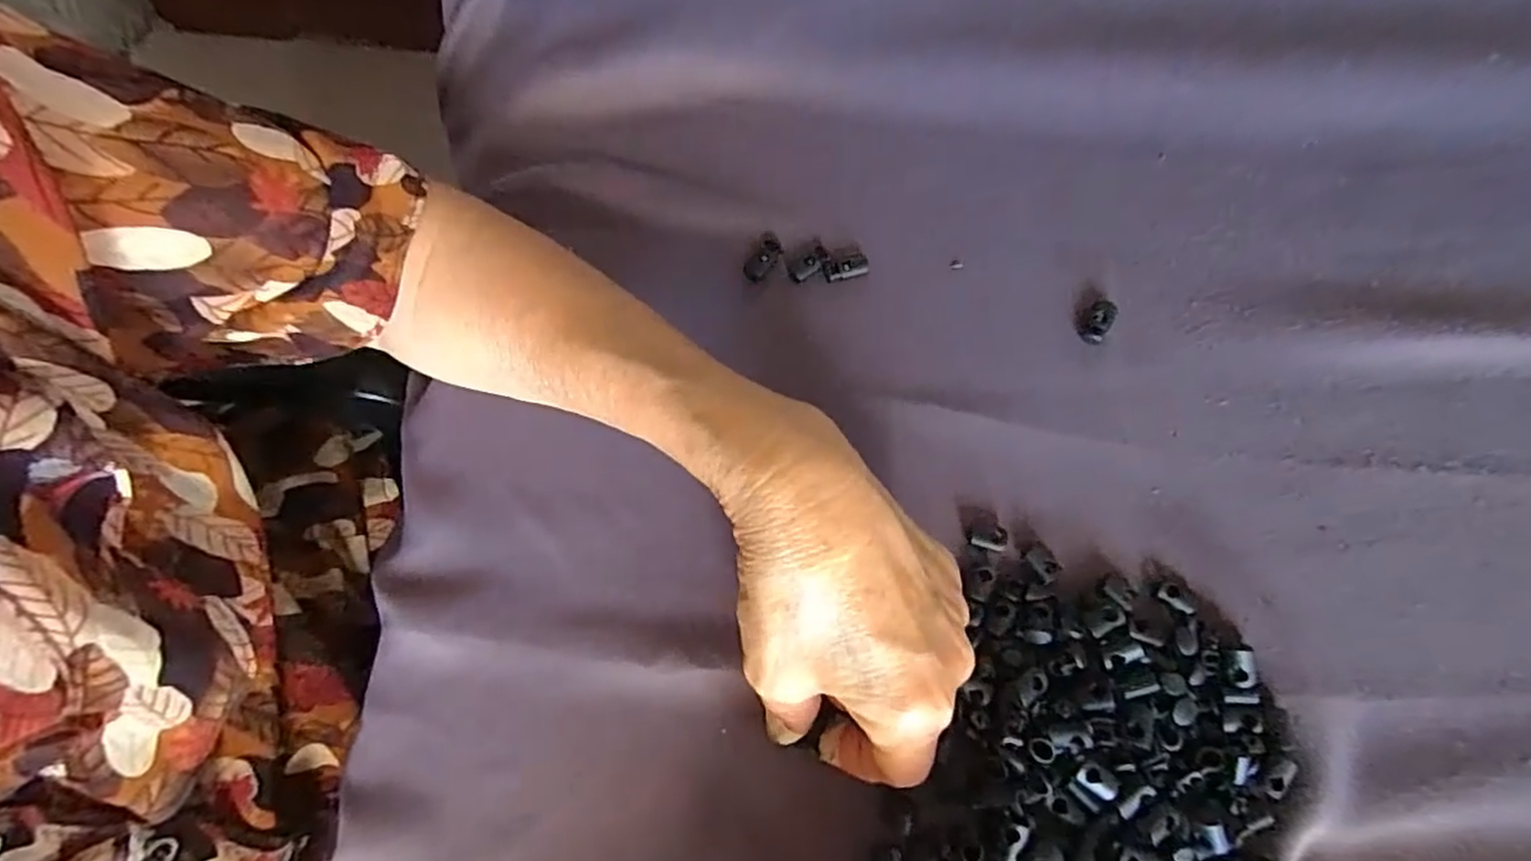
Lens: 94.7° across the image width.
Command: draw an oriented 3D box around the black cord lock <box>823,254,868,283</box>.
[{"bbox_3d":[0.038,-0.077,0.334,0.021,0.004,0.009,-15,72,-5],"label":"black cord lock"}]

